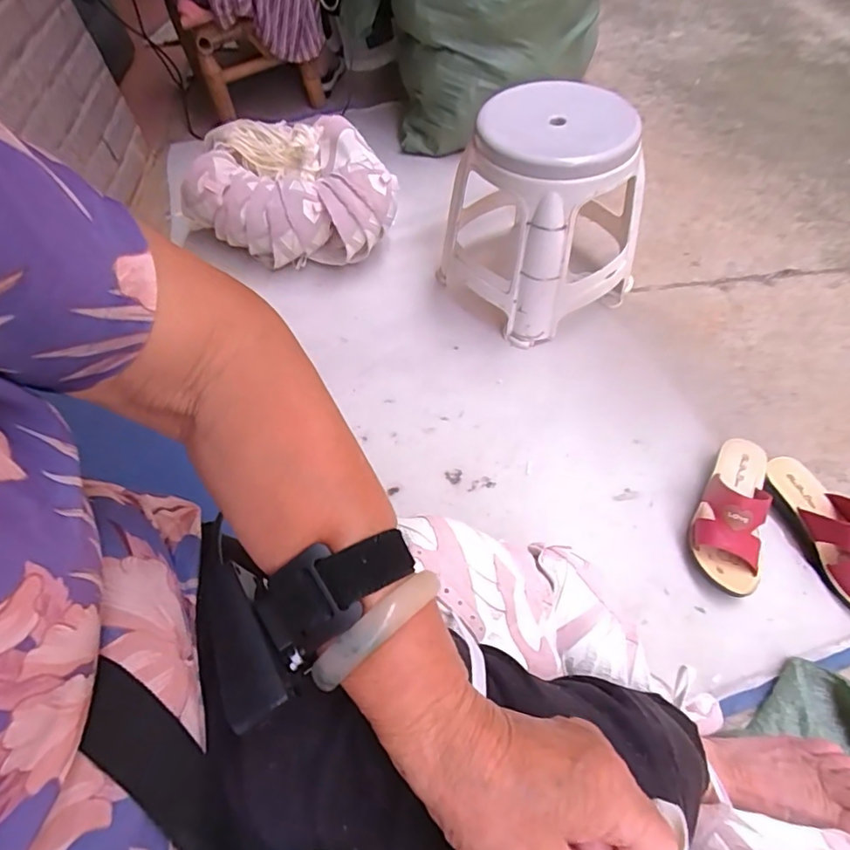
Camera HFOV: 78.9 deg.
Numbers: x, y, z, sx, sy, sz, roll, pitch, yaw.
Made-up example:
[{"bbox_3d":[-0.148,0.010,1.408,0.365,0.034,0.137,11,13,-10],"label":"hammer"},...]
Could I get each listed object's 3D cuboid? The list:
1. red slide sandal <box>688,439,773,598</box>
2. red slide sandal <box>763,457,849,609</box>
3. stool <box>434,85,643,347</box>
[{"bbox_3d":[0.425,0.112,0.705,0.085,0.082,0.220,19,60,14],"label":"red slide sandal"},{"bbox_3d":[0.542,0.137,0.677,0.077,0.089,0.220,-16,58,-8],"label":"red slide sandal"},{"bbox_3d":[0.220,-0.371,0.900,0.298,0.315,0.277,-33,62,-18],"label":"stool"}]

